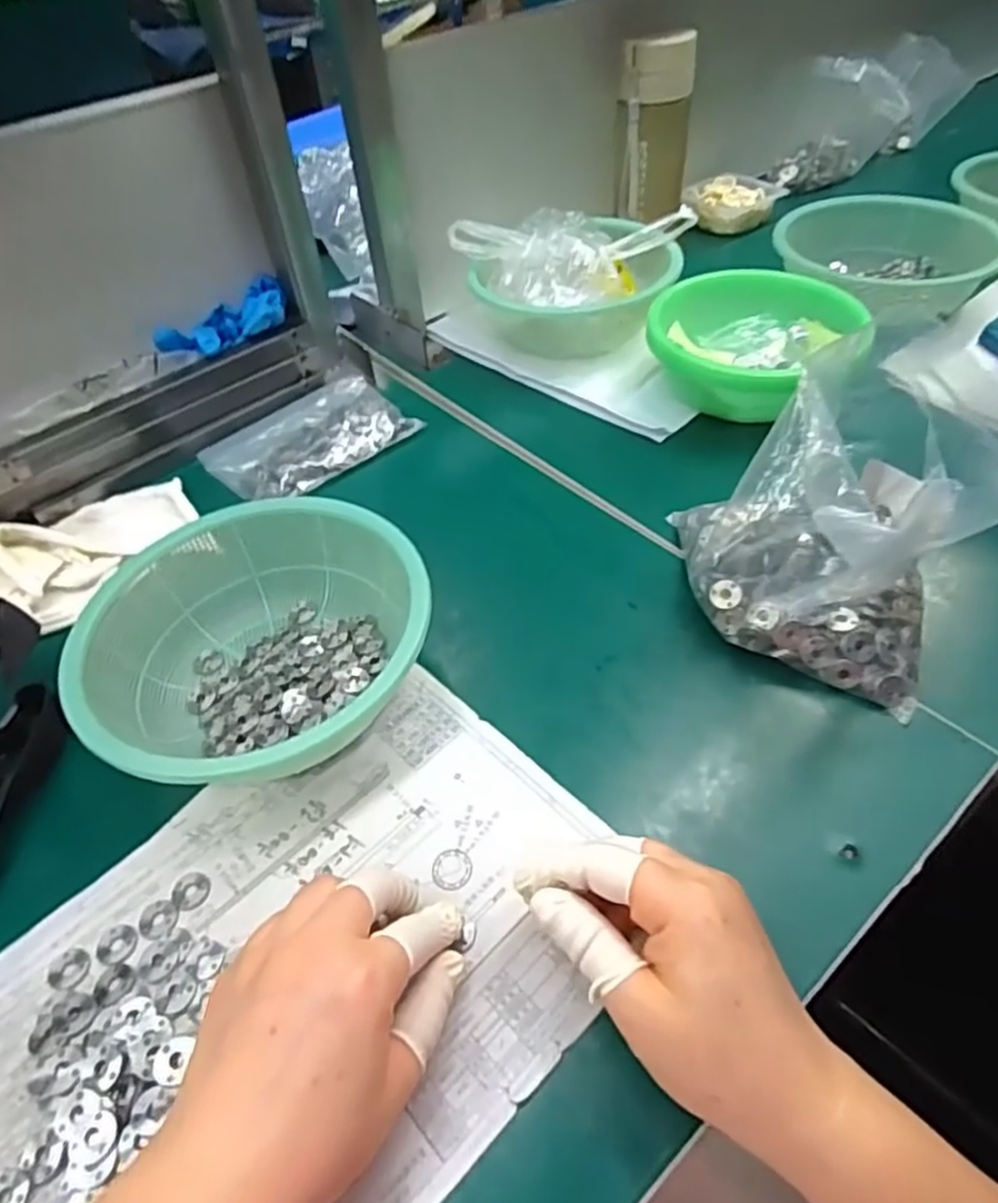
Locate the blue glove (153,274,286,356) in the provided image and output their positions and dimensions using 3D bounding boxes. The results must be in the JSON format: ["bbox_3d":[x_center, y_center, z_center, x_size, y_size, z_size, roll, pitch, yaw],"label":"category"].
[{"bbox_3d":[-0.224,-0.229,0.590,0.110,0.032,0.034,-32,52,-21],"label":"blue glove"}]

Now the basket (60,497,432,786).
[{"bbox_3d":[-0.132,0.023,0.405,0.186,0.060,0.168,-21,49,-13],"label":"basket"}]

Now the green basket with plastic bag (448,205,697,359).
[{"bbox_3d":[0.078,-0.297,0.658,0.197,0.086,0.157,-33,52,-23],"label":"green basket with plastic bag"}]

